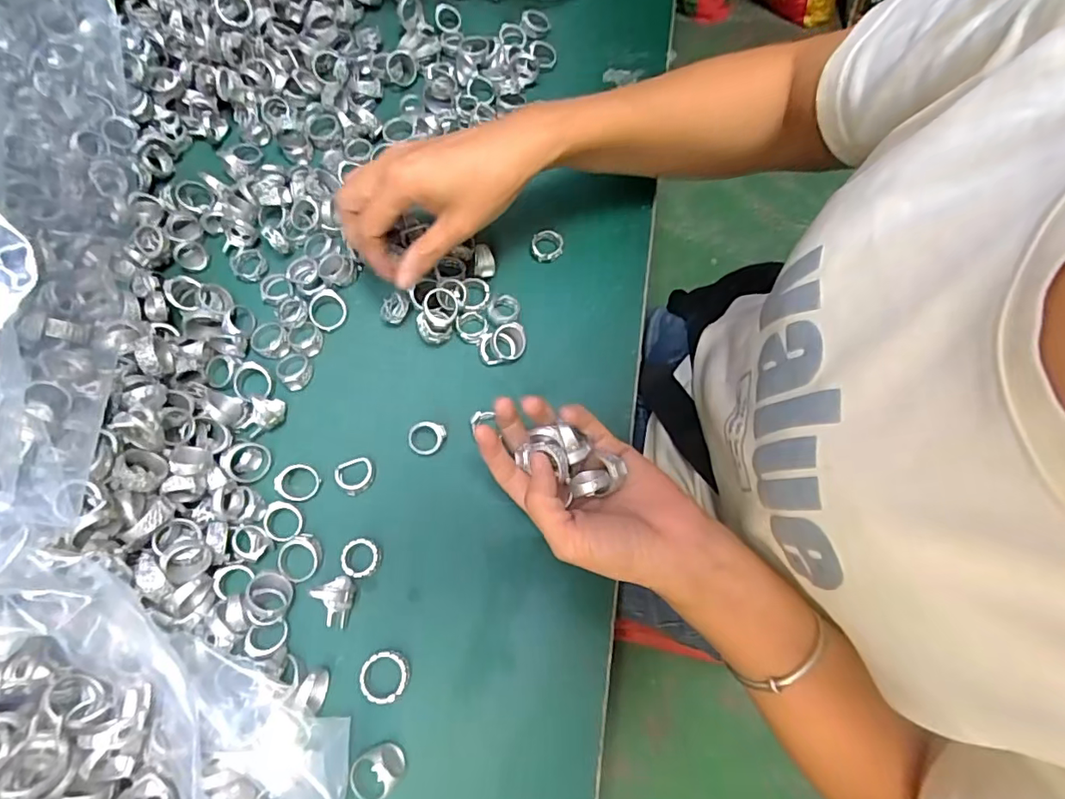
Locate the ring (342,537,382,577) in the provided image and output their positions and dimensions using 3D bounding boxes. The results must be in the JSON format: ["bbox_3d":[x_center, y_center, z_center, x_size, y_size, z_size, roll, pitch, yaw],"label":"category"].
[{"bbox_3d":[-0.104,0.097,0.327,0.023,0.007,0.023,1,71,-2],"label":"ring"}]

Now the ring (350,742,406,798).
[{"bbox_3d":[-0.085,0.202,0.289,0.023,0.020,0.030,43,75,12],"label":"ring"}]

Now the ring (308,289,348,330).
[{"bbox_3d":[-0.147,-0.064,0.384,0.026,0.005,0.028,1,84,-10],"label":"ring"}]

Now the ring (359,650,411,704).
[{"bbox_3d":[-0.085,0.159,0.308,0.026,0.013,0.026,1,71,-2],"label":"ring"}]

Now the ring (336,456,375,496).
[{"bbox_3d":[-0.114,0.048,0.345,0.024,0.005,0.024,1,71,-2],"label":"ring"}]

